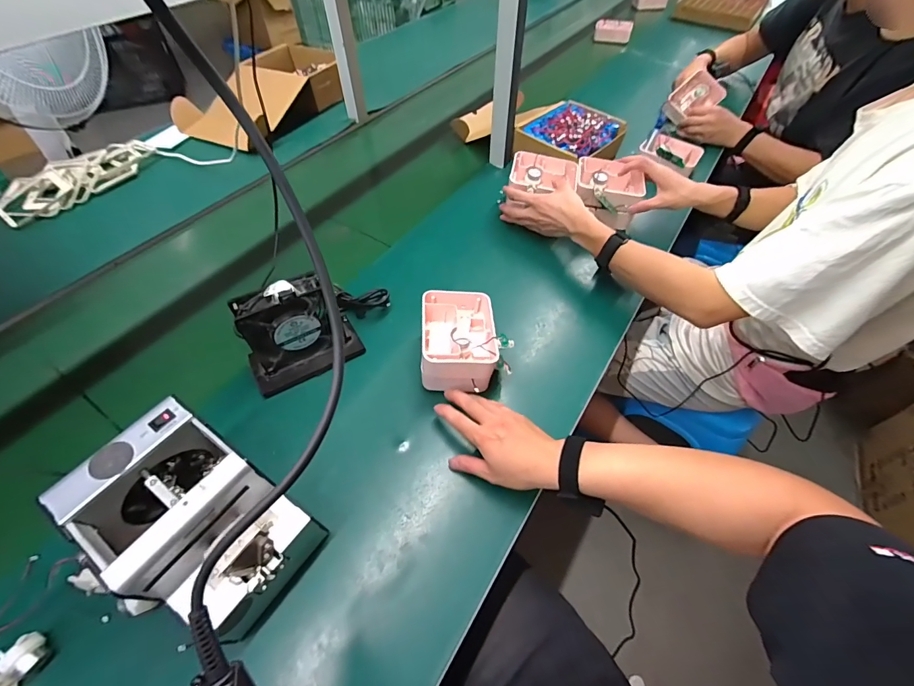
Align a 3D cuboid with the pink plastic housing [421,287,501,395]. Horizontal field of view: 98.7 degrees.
[{"bbox_3d":[0.003,-0.003,0.561,0.099,0.075,0.146,1,53,0],"label":"pink plastic housing"}]

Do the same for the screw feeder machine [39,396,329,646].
[{"bbox_3d":[-0.250,0.179,0.396,0.170,0.159,0.121,31,59,21],"label":"screw feeder machine"}]

